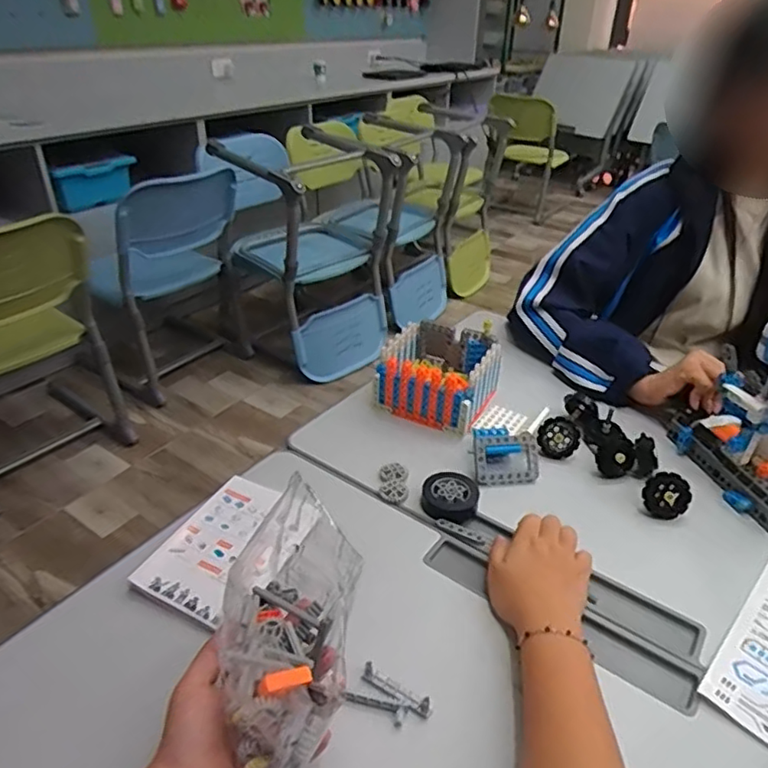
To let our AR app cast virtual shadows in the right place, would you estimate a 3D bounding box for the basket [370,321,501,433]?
[{"bbox_3d":[0.076,-0.017,0.775,0.129,0.083,0.137,18,37,24],"label":"basket"}]

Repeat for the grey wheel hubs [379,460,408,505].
[{"bbox_3d":[0.011,0.108,0.655,0.030,0.009,0.062,2,33,1],"label":"grey wheel hubs"}]

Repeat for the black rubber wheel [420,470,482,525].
[{"bbox_3d":[0.072,0.118,0.632,0.058,0.018,0.064,9,34,11],"label":"black rubber wheel"}]

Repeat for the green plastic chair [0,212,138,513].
[{"bbox_3d":[-0.970,-0.137,1.507,0.443,0.639,0.634,-18,38,-27],"label":"green plastic chair"}]

